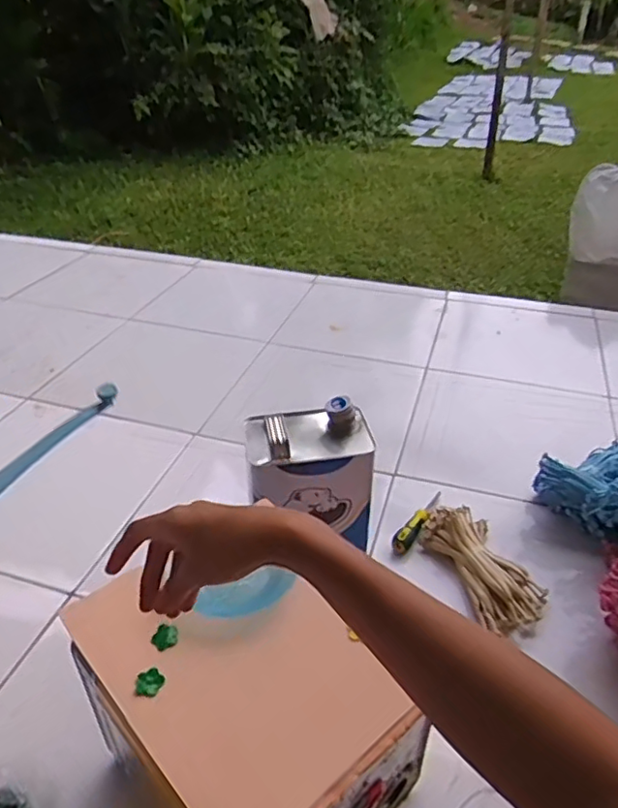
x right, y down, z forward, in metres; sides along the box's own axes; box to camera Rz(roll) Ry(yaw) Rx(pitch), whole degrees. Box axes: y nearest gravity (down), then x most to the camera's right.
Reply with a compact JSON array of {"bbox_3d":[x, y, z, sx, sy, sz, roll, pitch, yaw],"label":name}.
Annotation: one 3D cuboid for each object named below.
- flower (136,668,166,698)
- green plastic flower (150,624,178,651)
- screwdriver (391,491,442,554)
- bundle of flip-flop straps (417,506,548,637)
[{"bbox_3d":[-0.135,0.235,0.506,0.023,0.010,0.027,-7,36,-10],"label":"flower"},{"bbox_3d":[-0.129,0.210,0.537,0.021,0.004,0.023,42,76,13],"label":"green plastic flower"},{"bbox_3d":[0.183,0.188,0.968,0.030,0.037,0.146,25,42,30],"label":"screwdriver"},{"bbox_3d":[0.255,0.234,0.884,0.102,0.043,0.212,-14,38,-20],"label":"bundle of flip-flop straps"}]

